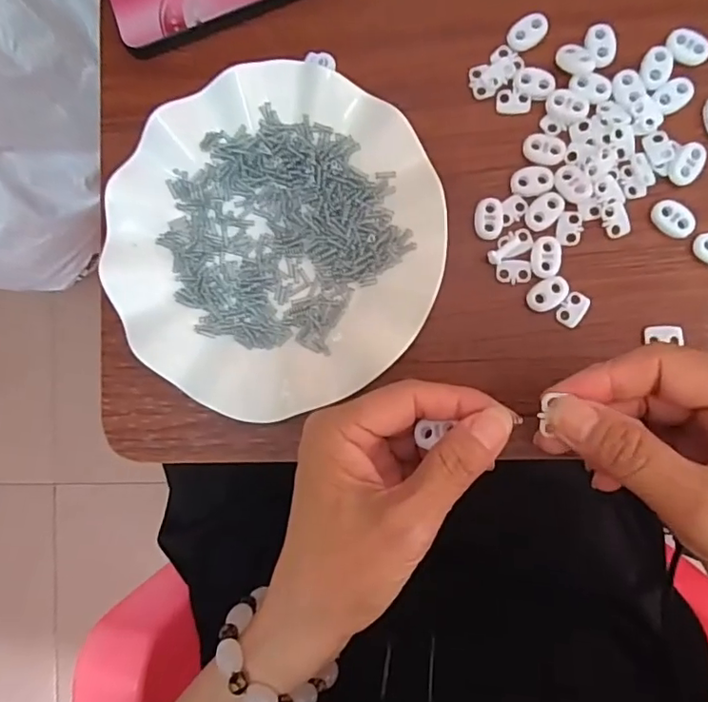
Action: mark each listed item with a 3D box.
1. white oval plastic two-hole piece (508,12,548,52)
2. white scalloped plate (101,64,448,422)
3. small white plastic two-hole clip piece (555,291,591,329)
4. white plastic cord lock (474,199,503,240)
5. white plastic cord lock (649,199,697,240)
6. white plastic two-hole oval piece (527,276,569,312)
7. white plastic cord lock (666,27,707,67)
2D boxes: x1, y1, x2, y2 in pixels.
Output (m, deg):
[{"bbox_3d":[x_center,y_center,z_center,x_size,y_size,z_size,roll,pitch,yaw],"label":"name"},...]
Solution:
[{"bbox_3d":[0.096,-0.176,0.307,0.022,0.005,0.015,-28,86,4],"label":"white oval plastic two-hole piece"},{"bbox_3d":[-0.045,-0.060,0.309,0.178,0.022,0.181,0,88,6],"label":"white scalloped plate"},{"bbox_3d":[0.119,-0.022,0.300,0.013,0.004,0.020,39,92,5],"label":"small white plastic two-hole clip piece"},{"bbox_3d":[0.074,-0.073,0.306,0.015,0.004,0.022,4,89,6],"label":"white plastic cord lock"},{"bbox_3d":[0.170,-0.070,0.294,0.016,0.005,0.023,-43,85,3],"label":"white plastic cord lock"},{"bbox_3d":[0.105,-0.031,0.301,0.023,0.004,0.016,-30,86,4],"label":"white plastic two-hole oval piece"},{"bbox_3d":[0.178,-0.162,0.296,0.023,0.004,0.017,24,91,6],"label":"white plastic cord lock"}]

